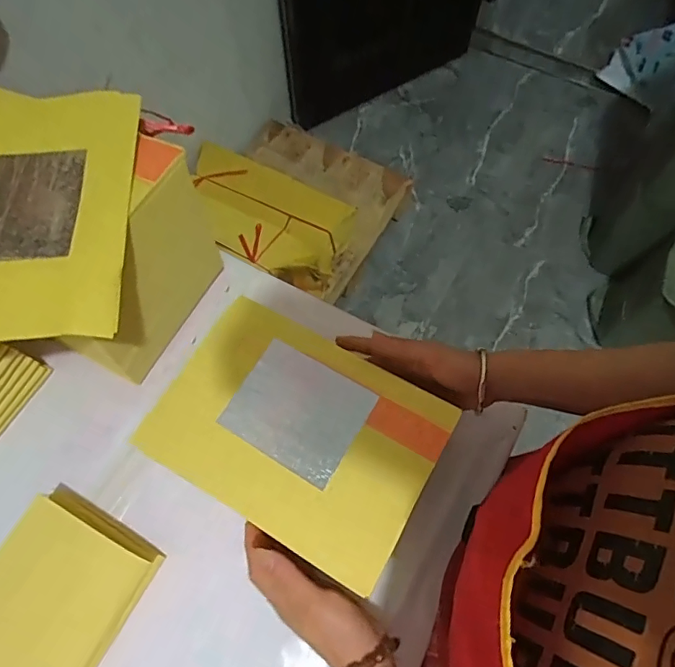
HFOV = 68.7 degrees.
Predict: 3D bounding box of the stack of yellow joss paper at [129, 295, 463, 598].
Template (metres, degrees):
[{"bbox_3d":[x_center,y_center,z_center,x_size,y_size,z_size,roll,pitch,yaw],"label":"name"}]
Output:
[{"bbox_3d":[-0.033,0.077,0.407,0.218,0.010,0.157,28,69,12],"label":"stack of yellow joss paper"}]

